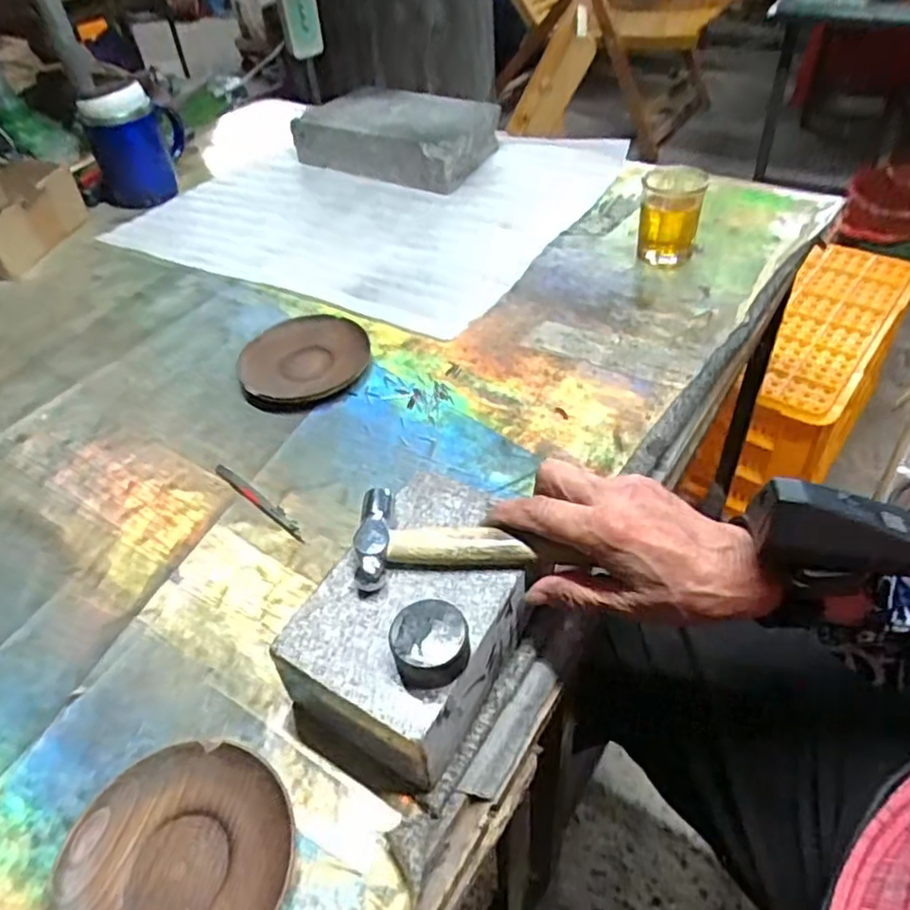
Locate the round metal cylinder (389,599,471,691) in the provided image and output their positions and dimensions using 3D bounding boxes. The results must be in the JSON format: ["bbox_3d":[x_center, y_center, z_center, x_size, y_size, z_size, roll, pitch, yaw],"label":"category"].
[{"bbox_3d":[-0.012,0.093,0.339,0.037,0.021,0.037,-3,44,3],"label":"round metal cylinder"}]

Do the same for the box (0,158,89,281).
[{"bbox_3d":[-0.544,-0.279,0.813,0.135,0.070,0.159,0,45,5],"label":"box"}]

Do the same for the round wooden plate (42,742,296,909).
[{"bbox_3d":[-0.138,0.202,0.339,0.108,0.017,0.112,-2,45,2],"label":"round wooden plate"}]

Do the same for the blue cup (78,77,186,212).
[{"bbox_3d":[-0.404,-0.395,0.873,0.119,0.122,0.104,-20,47,-14],"label":"blue cup"}]

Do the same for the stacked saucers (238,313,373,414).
[{"bbox_3d":[-0.132,-0.085,0.609,0.109,0.016,0.109,-2,45,2],"label":"stacked saucers"}]

